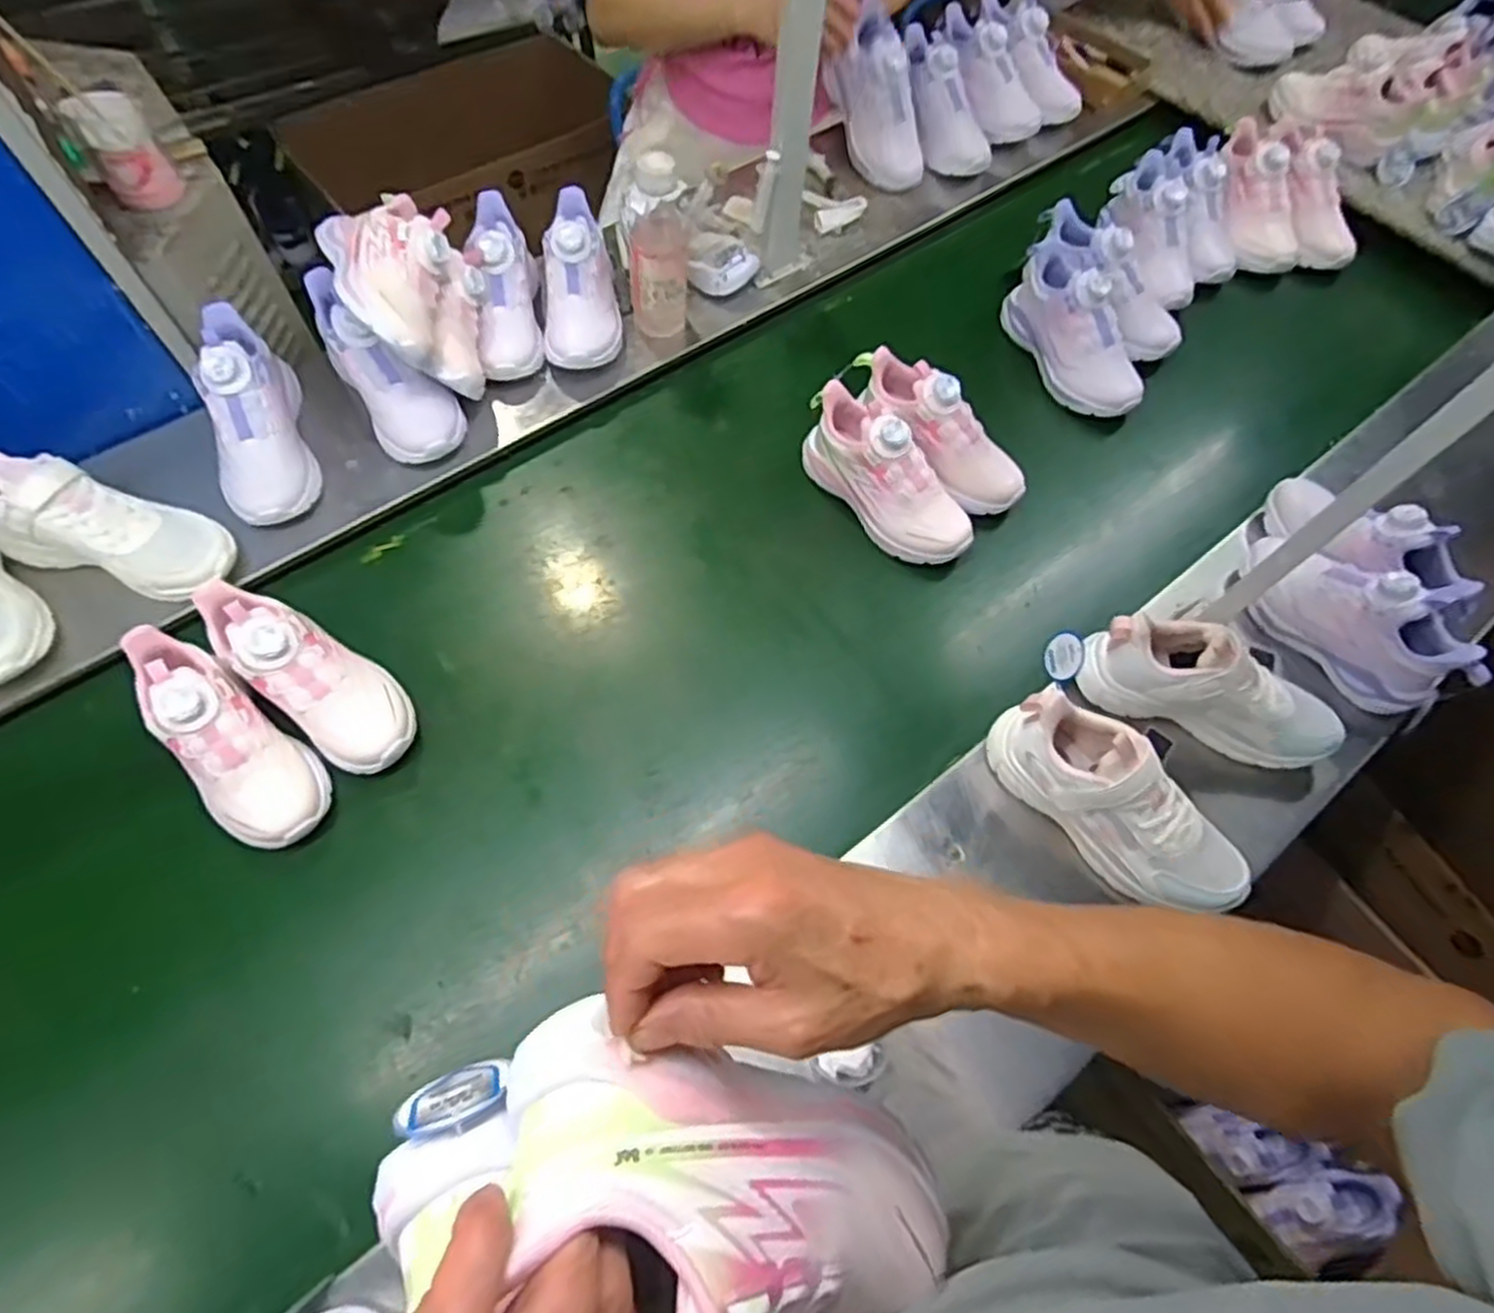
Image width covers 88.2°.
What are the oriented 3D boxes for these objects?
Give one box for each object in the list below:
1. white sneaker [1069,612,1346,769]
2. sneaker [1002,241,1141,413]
[{"bbox_3d":[0.426,0.028,0.692,0.230,0.095,0.080,26,69,6],"label":"white sneaker"},{"bbox_3d":[0.395,-0.401,0.933,0.075,0.095,0.241,-23,80,-12],"label":"sneaker"}]

